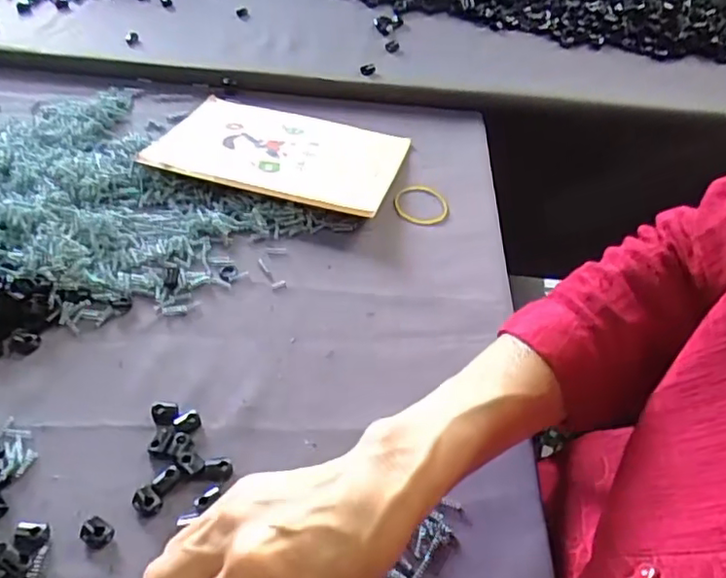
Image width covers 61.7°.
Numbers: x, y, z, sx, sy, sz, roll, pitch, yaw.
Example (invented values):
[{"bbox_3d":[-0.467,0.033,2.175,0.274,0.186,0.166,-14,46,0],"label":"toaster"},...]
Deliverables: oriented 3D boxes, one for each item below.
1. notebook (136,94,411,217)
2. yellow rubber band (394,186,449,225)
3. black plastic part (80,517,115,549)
[{"bbox_3d":[-0.075,-0.127,0.553,0.211,0.010,0.147,14,41,8],"label":"notebook"},{"bbox_3d":[0.050,-0.072,0.522,0.045,0.005,0.047,-2,47,-6],"label":"yellow rubber band"},{"bbox_3d":[-0.138,0.126,0.314,0.017,0.005,0.013,32,52,24],"label":"black plastic part"}]

